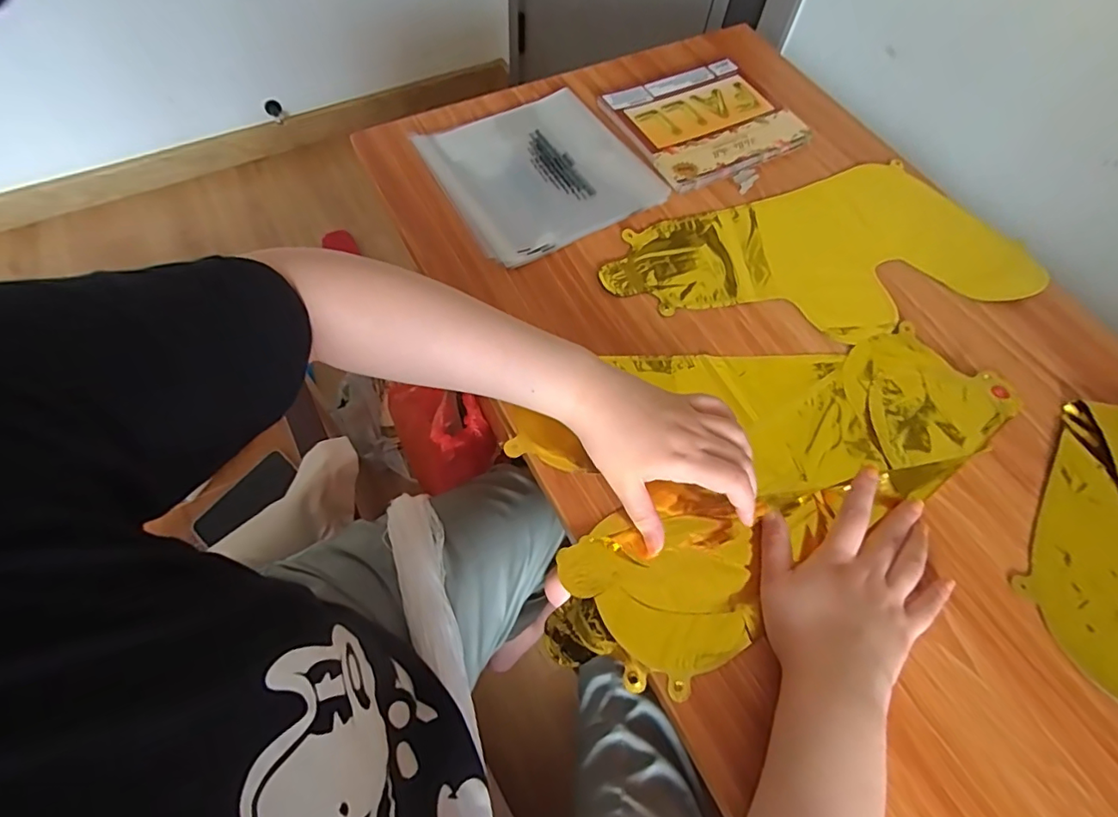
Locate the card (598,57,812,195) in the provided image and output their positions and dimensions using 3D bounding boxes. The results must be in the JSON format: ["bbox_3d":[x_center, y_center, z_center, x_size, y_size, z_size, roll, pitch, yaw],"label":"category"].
[{"bbox_3d":[0.167,-0.330,0.621,0.188,0.013,0.161,-26,68,-15],"label":"card"}]

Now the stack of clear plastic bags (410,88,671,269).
[{"bbox_3d":[-0.022,-0.253,0.571,0.203,0.013,0.196,-29,68,-16],"label":"stack of clear plastic bags"}]

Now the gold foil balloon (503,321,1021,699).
[{"bbox_3d":[0.153,0.029,0.445,0.415,0.032,0.221,-30,69,-15],"label":"gold foil balloon"}]

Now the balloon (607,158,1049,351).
[{"bbox_3d":[0.254,-0.147,0.541,0.405,0.011,0.194,-17,66,-11],"label":"balloon"}]

